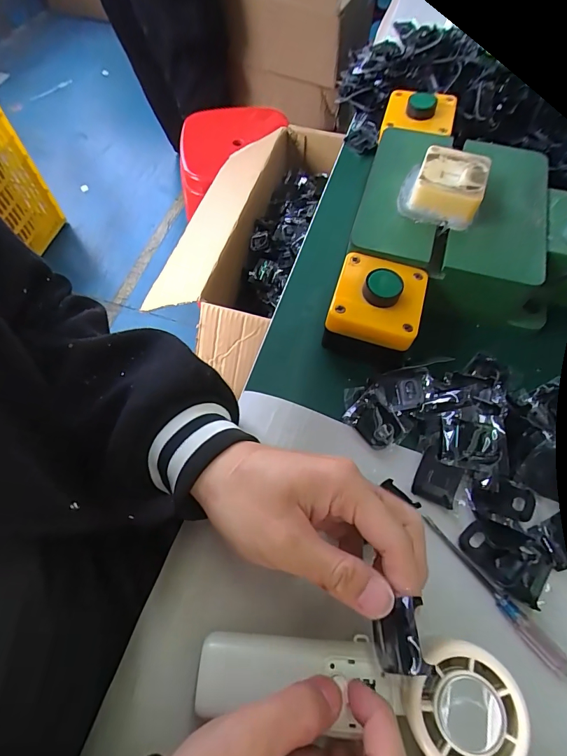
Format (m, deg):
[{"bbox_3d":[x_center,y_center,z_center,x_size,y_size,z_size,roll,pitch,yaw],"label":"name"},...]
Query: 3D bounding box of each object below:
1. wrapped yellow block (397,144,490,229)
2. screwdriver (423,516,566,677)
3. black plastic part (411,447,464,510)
[{"bbox_3d":[0.132,-0.159,0.326,0.061,0.029,0.059,17,65,9],"label":"wrapped yellow block"},{"bbox_3d":[0.136,0.138,0.255,0.011,0.009,0.113,-38,69,-17],"label":"screwdriver"},{"bbox_3d":[0.111,0.072,0.284,0.028,0.004,0.035,20,82,17],"label":"black plastic part"}]

